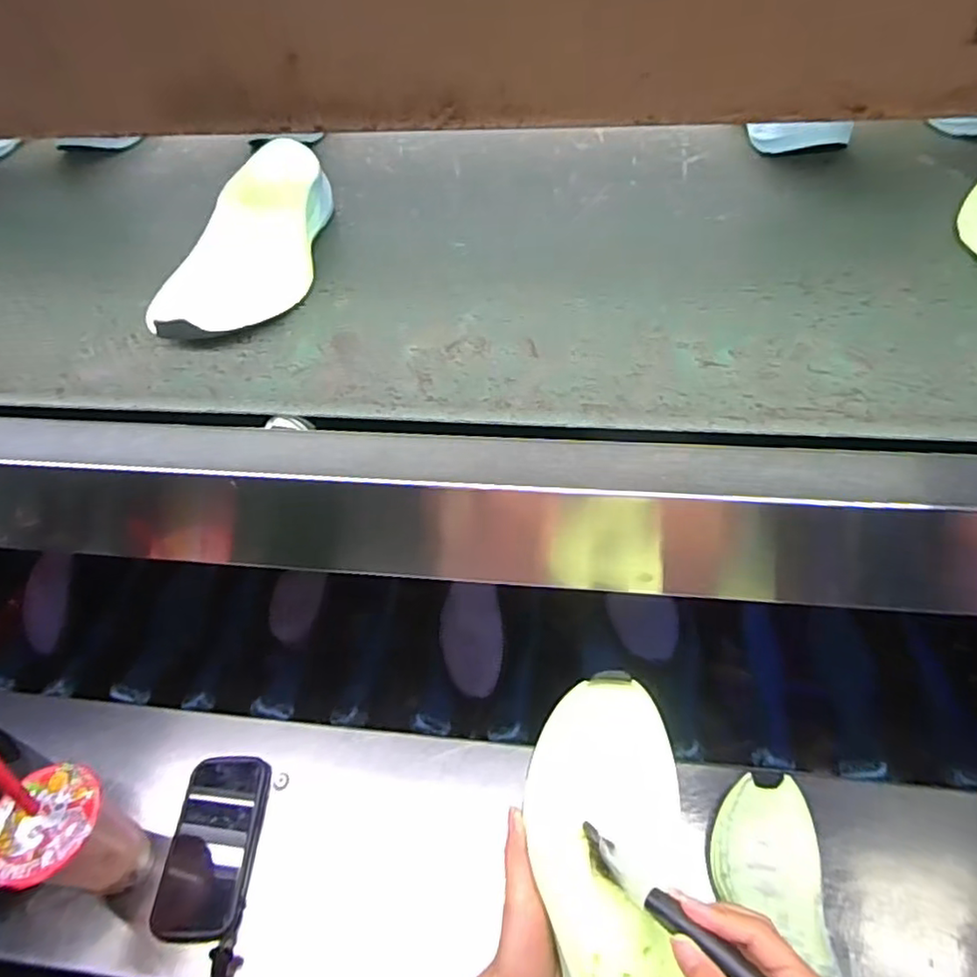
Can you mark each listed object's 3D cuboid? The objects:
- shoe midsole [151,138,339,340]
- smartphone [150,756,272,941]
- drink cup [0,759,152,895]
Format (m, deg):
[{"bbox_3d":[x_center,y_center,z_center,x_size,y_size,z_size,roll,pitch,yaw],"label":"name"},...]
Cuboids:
[{"bbox_3d":[-0.194,-0.208,0.534,0.091,0.052,0.275,-1,47,4],"label":"shoe midsole"},{"bbox_3d":[-0.274,0.351,0.630,0.086,0.018,0.155,-2,51,4],"label":"smartphone"},{"bbox_3d":[-0.368,0.297,0.550,0.084,0.192,0.090,21,53,19],"label":"drink cup"}]

